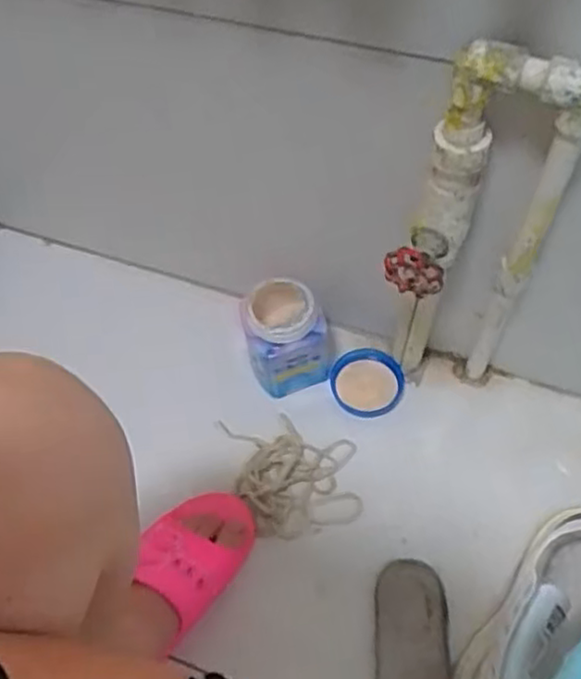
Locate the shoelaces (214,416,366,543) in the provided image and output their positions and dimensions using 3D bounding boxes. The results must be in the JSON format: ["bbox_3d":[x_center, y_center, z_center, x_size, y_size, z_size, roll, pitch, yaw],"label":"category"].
[{"bbox_3d":[0.005,0.135,0.709,0.120,0.030,0.122,-12,58,-3],"label":"shoelaces"}]

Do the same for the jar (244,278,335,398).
[{"bbox_3d":[0.001,-0.002,0.741,0.087,0.112,0.075,-6,58,1],"label":"jar"}]

